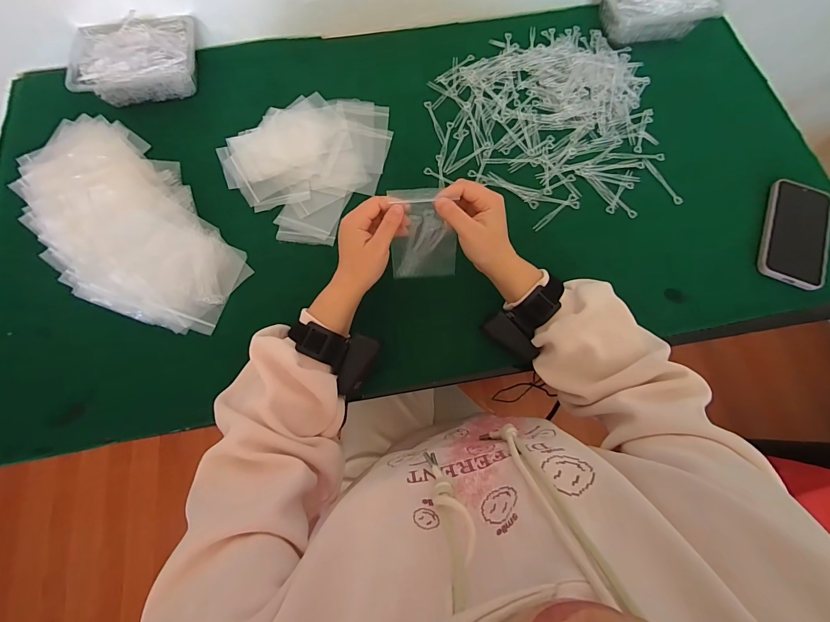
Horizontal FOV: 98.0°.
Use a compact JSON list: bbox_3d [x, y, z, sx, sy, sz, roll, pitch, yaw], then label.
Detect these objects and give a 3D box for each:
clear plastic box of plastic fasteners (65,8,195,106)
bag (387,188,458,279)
[{"bbox_3d":[-0.425,-0.388,0.559,0.180,0.050,0.113,-13,75,-4],"label":"clear plastic box of plastic fasteners"},{"bbox_3d":[0.011,-0.089,0.436,0.078,0.115,0.012,-4,40,-3],"label":"bag"}]

